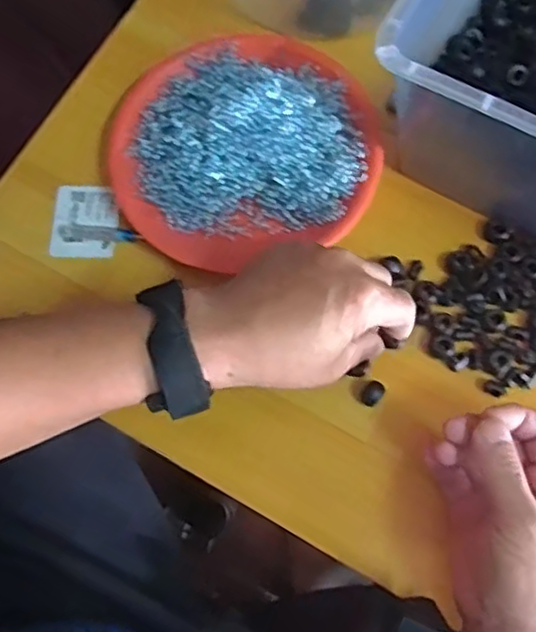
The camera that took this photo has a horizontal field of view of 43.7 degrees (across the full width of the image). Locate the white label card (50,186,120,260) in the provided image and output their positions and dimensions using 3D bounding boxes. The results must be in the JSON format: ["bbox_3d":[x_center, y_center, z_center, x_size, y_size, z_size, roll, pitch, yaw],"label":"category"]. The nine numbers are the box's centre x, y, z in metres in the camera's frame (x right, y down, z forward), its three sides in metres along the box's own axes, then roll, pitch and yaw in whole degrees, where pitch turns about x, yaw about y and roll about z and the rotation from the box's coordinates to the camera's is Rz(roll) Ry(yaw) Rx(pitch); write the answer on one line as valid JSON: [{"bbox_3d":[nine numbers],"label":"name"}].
[{"bbox_3d":[-0.143,-0.074,0.525,0.051,0.008,0.059,5,74,3],"label":"white label card"}]

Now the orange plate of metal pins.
[{"bbox_3d":[-0.018,-0.133,0.501,0.194,0.051,0.187,-1,73,2],"label":"orange plate of metal pins"}]

